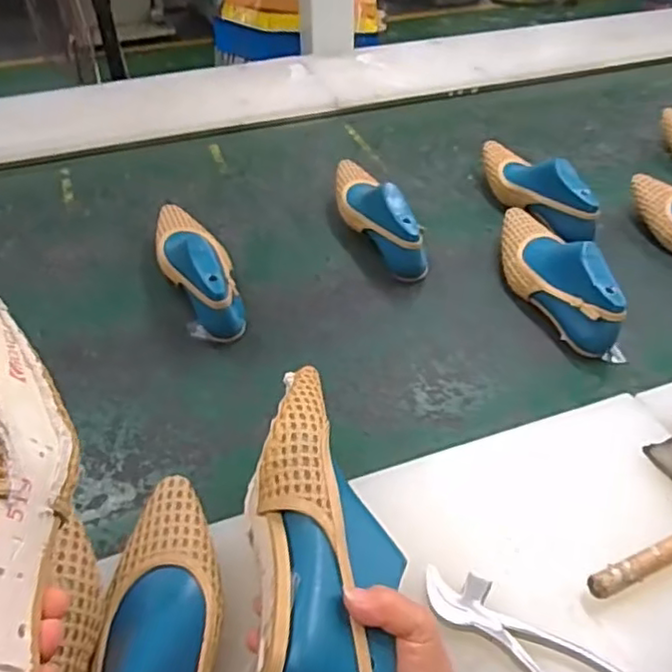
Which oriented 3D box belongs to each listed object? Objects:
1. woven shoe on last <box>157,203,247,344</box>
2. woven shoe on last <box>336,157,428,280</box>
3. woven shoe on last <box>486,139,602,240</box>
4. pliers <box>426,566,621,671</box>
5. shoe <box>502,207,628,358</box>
[{"bbox_3d":[-0.182,-0.098,0.827,0.085,0.090,0.241,-12,41,-15],"label":"woven shoe on last"},{"bbox_3d":[0.052,-0.177,0.906,0.064,0.097,0.239,-15,42,-17],"label":"woven shoe on last"},{"bbox_3d":[0.285,-0.226,0.956,0.070,0.084,0.254,-11,41,-13],"label":"woven shoe on last"},{"bbox_3d":[0.147,0.221,0.448,0.189,0.023,0.051,29,48,31],"label":"pliers"},{"bbox_3d":[0.264,-0.085,0.804,0.066,0.087,0.255,-7,40,-8],"label":"shoe"}]

